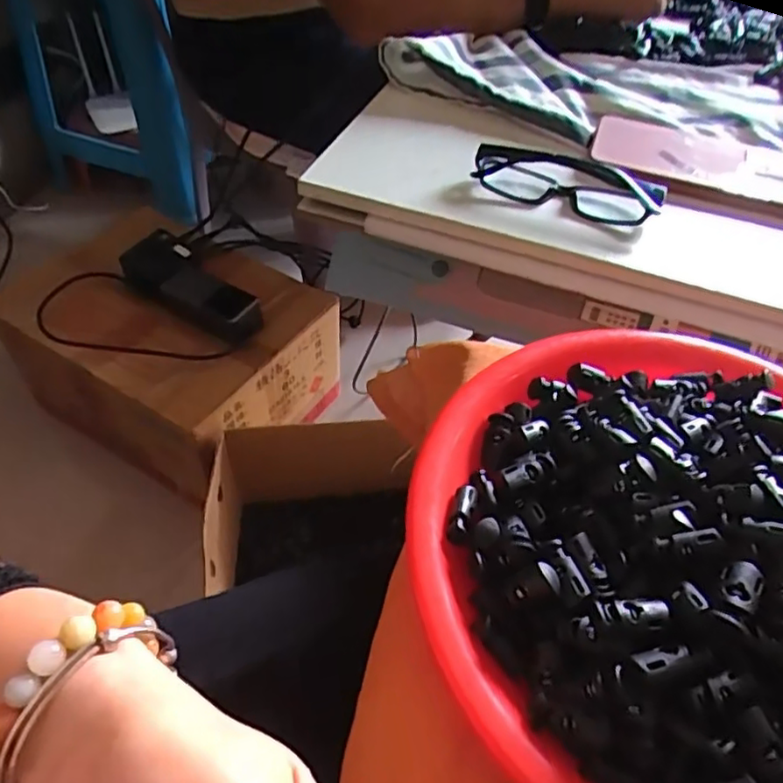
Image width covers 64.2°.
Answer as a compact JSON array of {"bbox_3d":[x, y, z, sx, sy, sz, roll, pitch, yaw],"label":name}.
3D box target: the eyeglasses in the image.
[{"bbox_3d":[0.126,-0.150,0.454,0.135,0.030,0.038,14,51,7],"label":"eyeglasses"}]

